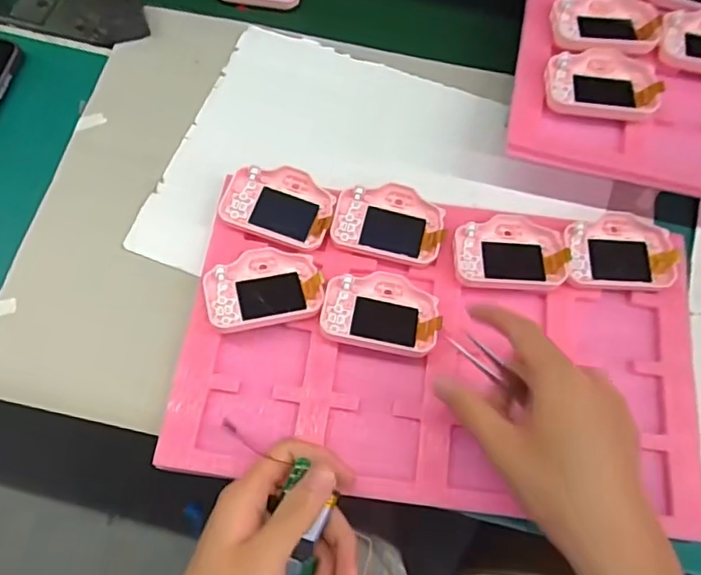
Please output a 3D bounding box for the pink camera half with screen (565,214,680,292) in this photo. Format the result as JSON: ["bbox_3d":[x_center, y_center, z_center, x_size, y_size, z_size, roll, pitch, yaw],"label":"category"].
[{"bbox_3d":[0.209,-0.027,0.461,0.082,0.017,0.058,2,67,-1],"label":"pink camera half with screen"}]

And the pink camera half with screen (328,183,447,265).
[{"bbox_3d":[0.030,-0.052,0.461,0.084,0.013,0.058,11,67,3],"label":"pink camera half with screen"}]

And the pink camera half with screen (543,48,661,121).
[{"bbox_3d":[0.196,-0.159,0.461,0.088,0.016,0.061,-2,67,-3],"label":"pink camera half with screen"}]

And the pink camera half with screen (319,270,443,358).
[{"bbox_3d":[0.023,0.017,0.435,0.084,0.015,0.059,11,67,2],"label":"pink camera half with screen"}]

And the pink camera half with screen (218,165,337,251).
[{"bbox_3d":[-0.056,-0.066,0.465,0.084,0.011,0.059,19,74,1],"label":"pink camera half with screen"}]

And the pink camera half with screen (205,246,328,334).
[{"bbox_3d":[-0.065,-0.001,0.440,0.083,0.014,0.061,-13,68,-7],"label":"pink camera half with screen"}]

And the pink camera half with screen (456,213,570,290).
[{"bbox_3d":[0.122,-0.027,0.457,0.083,0.016,0.060,-1,67,-2],"label":"pink camera half with screen"}]

